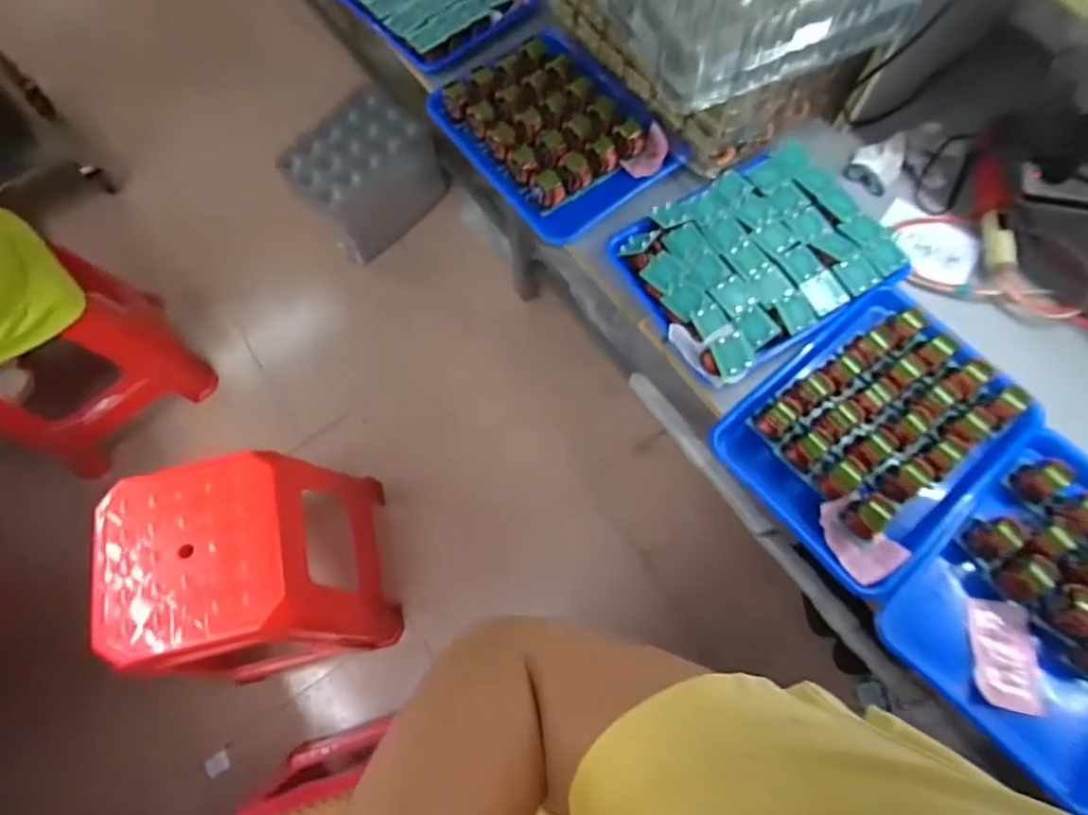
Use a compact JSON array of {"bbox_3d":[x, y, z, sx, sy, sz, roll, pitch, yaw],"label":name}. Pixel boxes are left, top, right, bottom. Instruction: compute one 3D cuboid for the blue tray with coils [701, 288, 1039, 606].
[{"bbox_3d":[0.392,0.028,0.688,0.328,0.048,0.251,-39,73,-12],"label":"blue tray with coils"}]

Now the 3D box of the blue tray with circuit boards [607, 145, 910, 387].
[{"bbox_3d":[0.279,-0.206,0.754,0.337,0.040,0.251,-31,72,-9],"label":"blue tray with circuit boards"}]

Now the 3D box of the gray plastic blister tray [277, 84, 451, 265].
[{"bbox_3d":[-0.479,-0.620,1.581,0.285,0.214,0.354,40,76,14],"label":"gray plastic blister tray"}]

